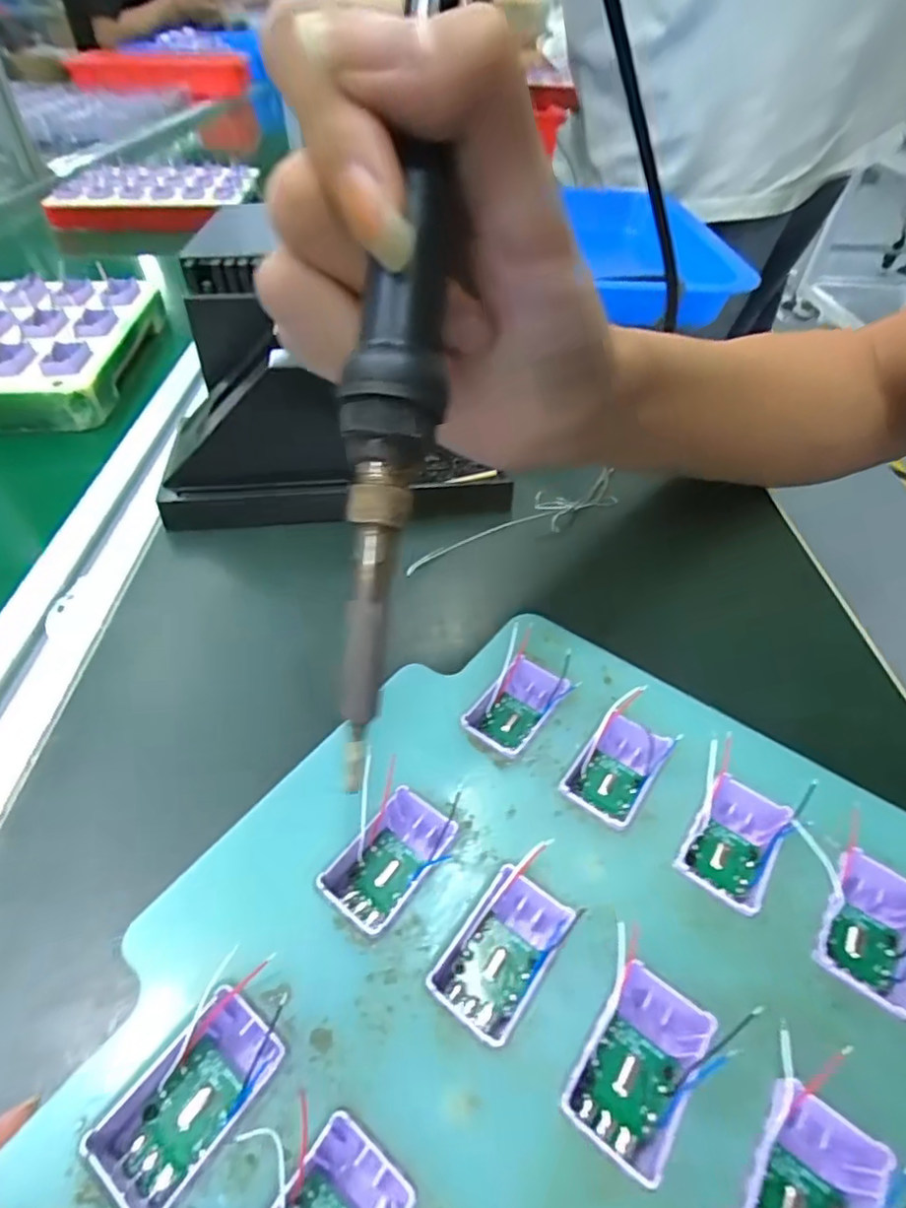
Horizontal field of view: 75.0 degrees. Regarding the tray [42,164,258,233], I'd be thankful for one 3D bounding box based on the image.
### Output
[{"bbox_3d":[-0.330,-0.461,0.665,0.202,0.033,0.146,-4,46,-9],"label":"tray"}]

